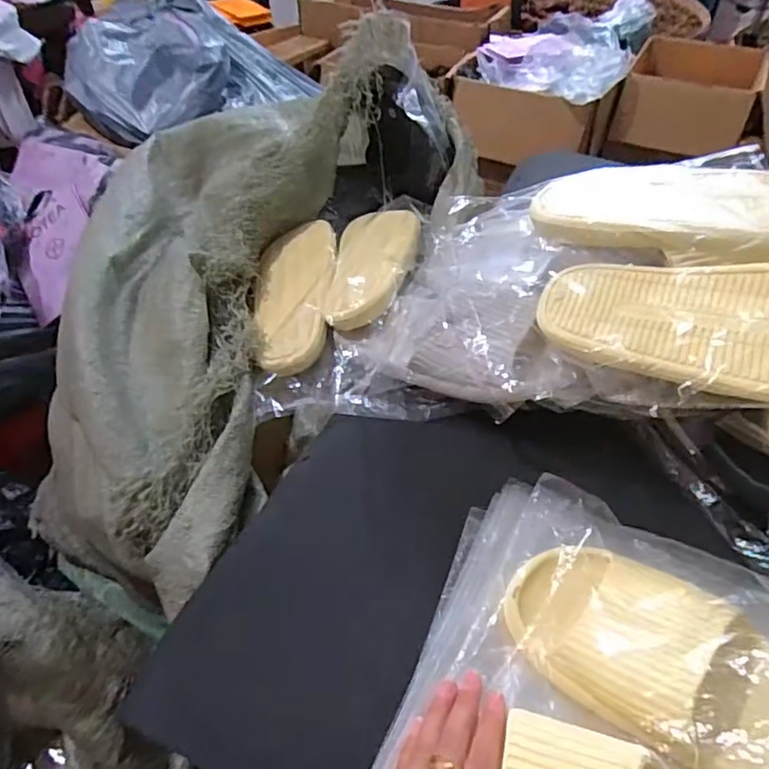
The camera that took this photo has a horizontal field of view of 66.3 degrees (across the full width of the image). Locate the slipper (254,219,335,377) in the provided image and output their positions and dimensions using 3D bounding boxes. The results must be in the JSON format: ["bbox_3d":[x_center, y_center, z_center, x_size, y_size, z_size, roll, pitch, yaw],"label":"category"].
[{"bbox_3d":[-0.109,-0.115,0.699,0.091,0.034,0.266,0,45,1],"label":"slipper"}]

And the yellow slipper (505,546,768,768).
[{"bbox_3d":[0.194,0.174,0.360,0.251,0.061,0.103,25,50,24],"label":"yellow slipper"}]

